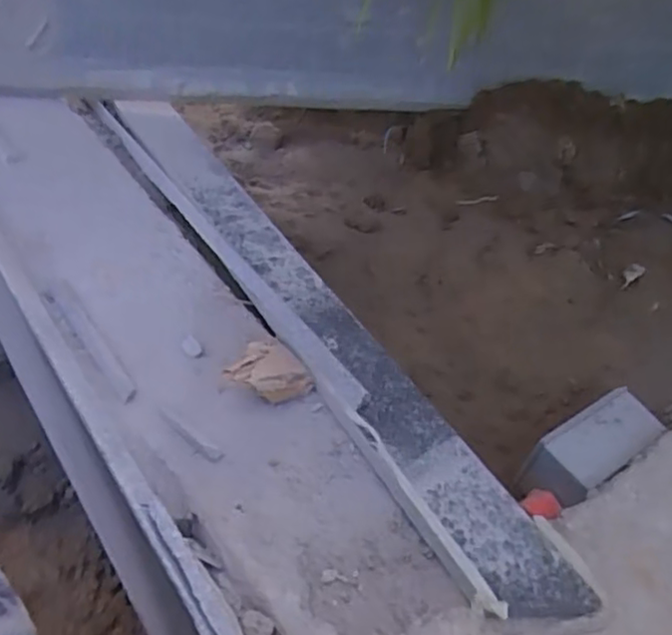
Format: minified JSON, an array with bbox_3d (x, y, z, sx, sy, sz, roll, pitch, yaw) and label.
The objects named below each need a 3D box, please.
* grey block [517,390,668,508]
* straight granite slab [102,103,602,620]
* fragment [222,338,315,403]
[{"bbox_3d":[0.224,0.119,0.571,0.121,0.054,0.058,-28,53,-28],"label":"grey block"},{"bbox_3d":[-0.072,-0.060,0.653,0.071,0.028,0.789,-16,44,-27],"label":"straight granite slab"},{"bbox_3d":[-0.061,0.042,0.537,0.064,0.033,0.061,2,44,-2],"label":"fragment"}]

